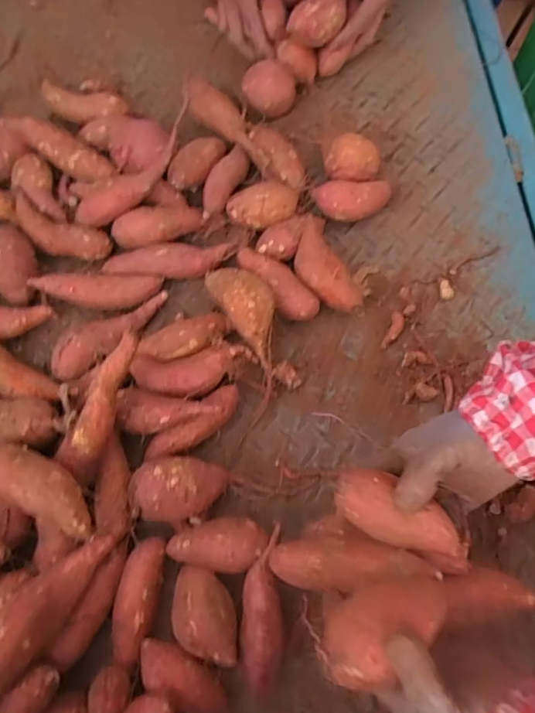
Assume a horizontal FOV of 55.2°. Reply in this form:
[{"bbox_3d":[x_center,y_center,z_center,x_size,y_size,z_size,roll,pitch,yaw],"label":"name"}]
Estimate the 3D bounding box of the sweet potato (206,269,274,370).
[{"bbox_3d":[-0.021,-0.055,0.552,0.055,0.046,0.128,-32,71,-11],"label":"sweet potato"}]

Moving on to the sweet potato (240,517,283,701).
[{"bbox_3d":[-0.005,0.224,0.453,0.034,0.039,0.136,1,68,1],"label":"sweet potato"}]

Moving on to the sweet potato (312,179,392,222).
[{"bbox_3d":[0.106,-0.193,0.631,0.090,0.055,0.047,-10,68,-3],"label":"sweet potato"}]

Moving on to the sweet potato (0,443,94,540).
[{"bbox_3d":[-0.205,0.114,0.456,0.131,0.042,0.047,25,57,16],"label":"sweet potato"}]

